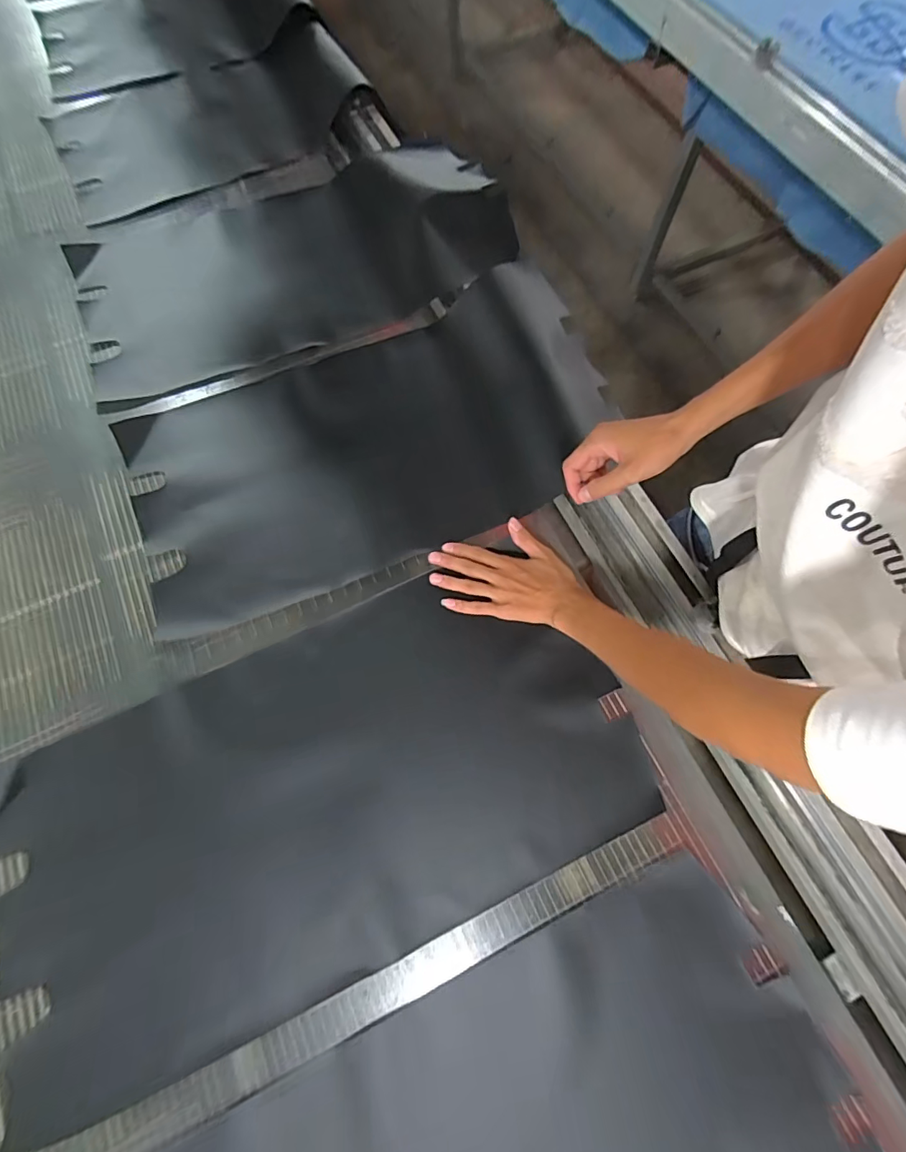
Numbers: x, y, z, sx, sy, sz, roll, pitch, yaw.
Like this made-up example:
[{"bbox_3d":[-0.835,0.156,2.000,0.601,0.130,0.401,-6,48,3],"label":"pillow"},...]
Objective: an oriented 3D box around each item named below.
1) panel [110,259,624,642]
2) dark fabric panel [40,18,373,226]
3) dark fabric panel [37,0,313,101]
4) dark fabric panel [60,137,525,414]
[{"bbox_3d":[-0.108,-0.181,0.673,0.639,0.073,0.341,-23,73,-5],"label":"panel"},{"bbox_3d":[-0.436,-0.830,0.861,0.538,0.064,0.343,-23,73,-5],"label":"dark fabric panel"},{"bbox_3d":[-0.564,-1.108,0.941,0.506,0.072,0.378,-28,73,-6],"label":"dark fabric panel"},{"bbox_3d":[-0.251,-0.493,0.740,0.654,0.036,0.338,-22,73,-5],"label":"dark fabric panel"}]

